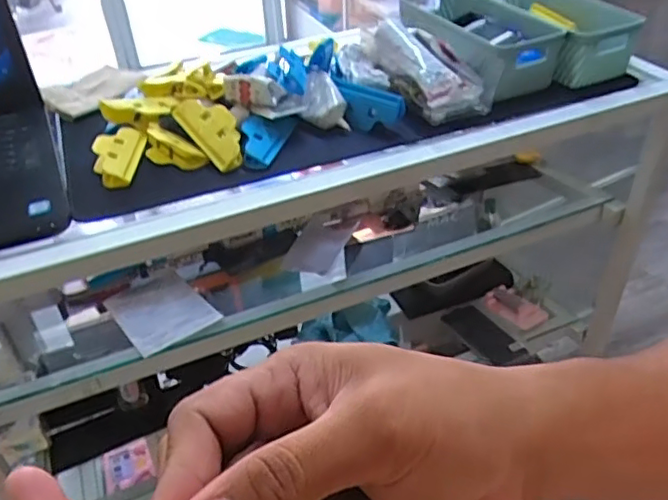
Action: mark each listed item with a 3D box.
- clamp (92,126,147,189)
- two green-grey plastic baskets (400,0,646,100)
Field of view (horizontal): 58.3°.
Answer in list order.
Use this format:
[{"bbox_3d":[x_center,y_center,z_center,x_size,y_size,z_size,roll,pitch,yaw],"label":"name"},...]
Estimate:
[{"bbox_3d":[-0.226,-0.102,0.627,0.046,0.024,0.093,-3,39,0],"label":"clamp"},{"bbox_3d":[0.223,-0.274,0.767,0.248,0.086,0.189,-15,40,-15],"label":"two green-grey plastic baskets"}]

